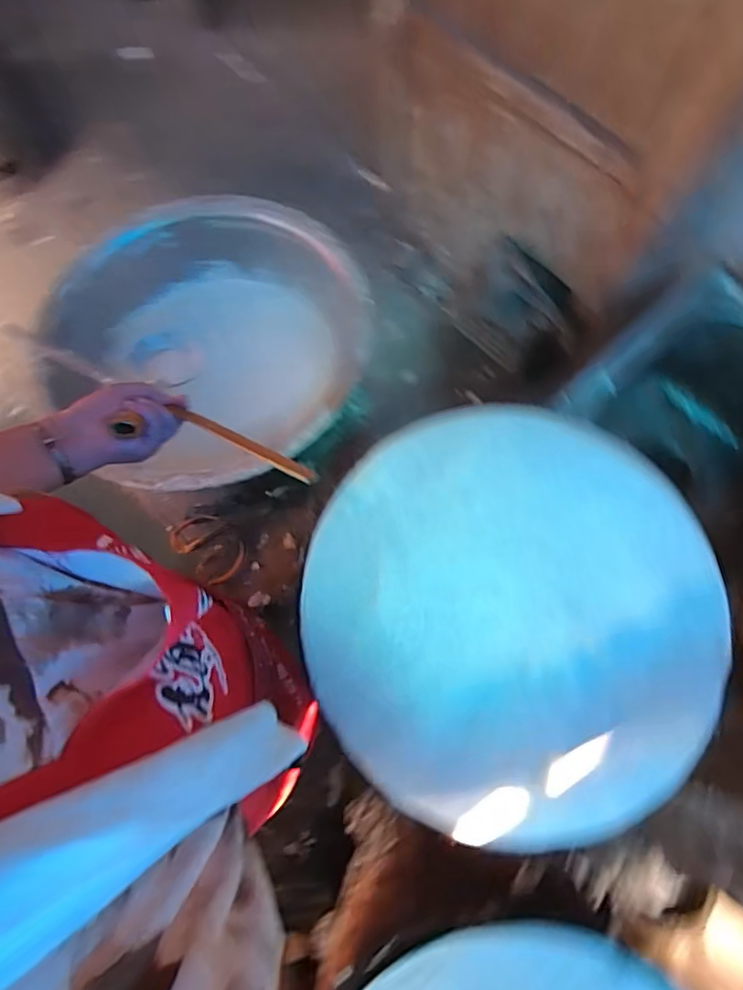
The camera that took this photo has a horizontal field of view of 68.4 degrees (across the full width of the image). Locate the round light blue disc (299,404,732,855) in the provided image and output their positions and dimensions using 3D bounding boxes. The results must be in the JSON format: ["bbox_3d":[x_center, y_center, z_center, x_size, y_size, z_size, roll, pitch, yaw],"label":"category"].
[{"bbox_3d":[0.119,0.102,0.483,0.351,0.051,0.358,-1,74,2],"label":"round light blue disc"}]

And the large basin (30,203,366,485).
[{"bbox_3d":[-0.250,-0.241,0.893,0.479,0.182,0.515,-1,74,2],"label":"large basin"}]

